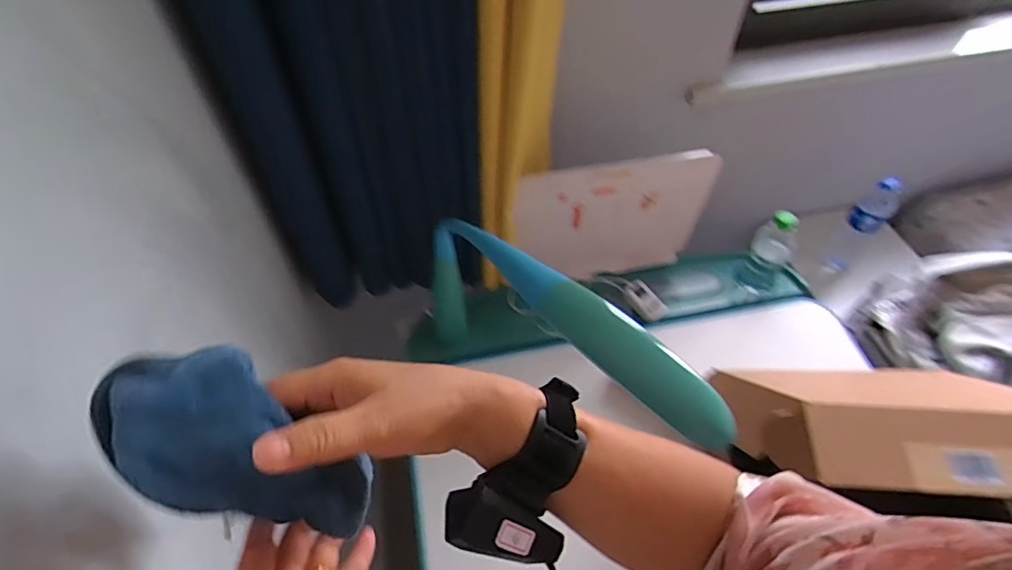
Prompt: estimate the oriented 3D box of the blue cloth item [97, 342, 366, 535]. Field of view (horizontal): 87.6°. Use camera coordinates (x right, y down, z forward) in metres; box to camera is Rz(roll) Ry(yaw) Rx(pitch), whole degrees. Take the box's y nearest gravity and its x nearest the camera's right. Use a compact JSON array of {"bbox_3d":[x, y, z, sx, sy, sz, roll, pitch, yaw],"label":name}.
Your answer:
[{"bbox_3d":[-0.138,0.089,0.282,0.153,0.059,0.070,39,52,-17],"label":"blue cloth item"}]

